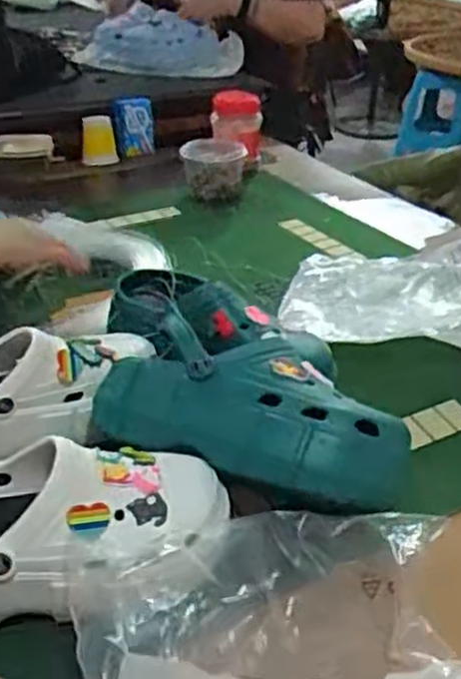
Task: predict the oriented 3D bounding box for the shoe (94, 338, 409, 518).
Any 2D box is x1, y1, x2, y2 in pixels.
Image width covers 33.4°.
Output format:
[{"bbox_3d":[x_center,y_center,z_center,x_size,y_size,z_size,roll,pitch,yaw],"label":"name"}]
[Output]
[{"bbox_3d":[0.017,0.066,0.635,0.254,0.081,0.104,10,32,13],"label":"shoe"}]

